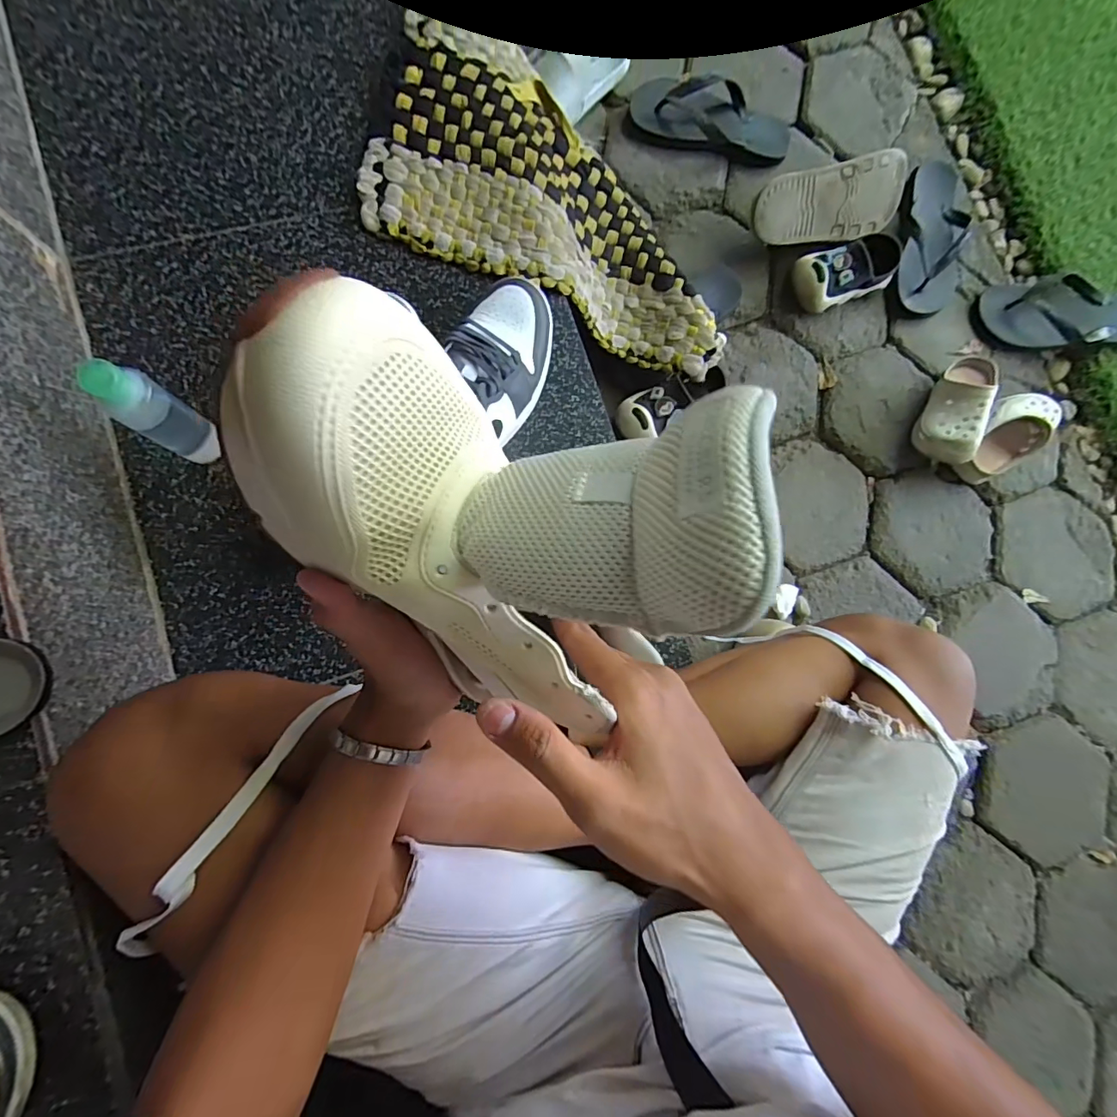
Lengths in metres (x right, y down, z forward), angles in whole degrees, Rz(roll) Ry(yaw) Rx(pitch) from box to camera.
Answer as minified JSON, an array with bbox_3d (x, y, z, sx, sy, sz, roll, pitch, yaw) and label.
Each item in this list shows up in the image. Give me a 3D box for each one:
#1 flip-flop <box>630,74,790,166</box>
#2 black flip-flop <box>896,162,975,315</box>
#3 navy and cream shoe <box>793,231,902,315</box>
[{"bbox_3d":[0.243,-0.695,0.772,0.258,0.048,0.108,9,83,-3],"label":"flip-flop"},{"bbox_3d":[0.610,-0.527,0.789,0.099,0.047,0.280,12,83,-3],"label":"black flip-flop"},{"bbox_3d":[0.441,-0.442,0.756,0.159,0.060,0.080,-24,86,-6],"label":"navy and cream shoe"}]

